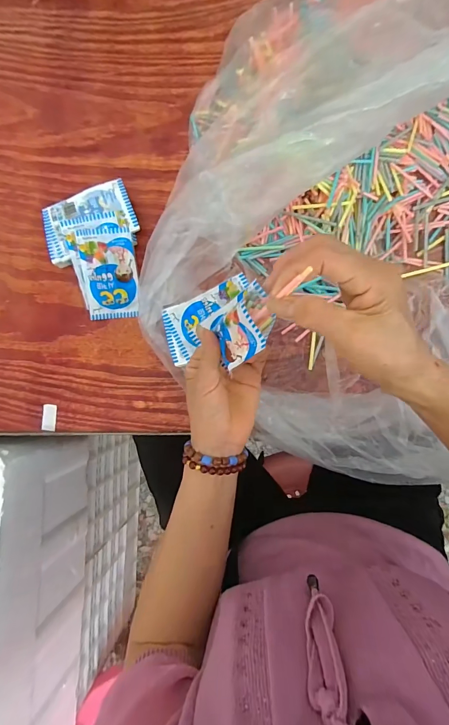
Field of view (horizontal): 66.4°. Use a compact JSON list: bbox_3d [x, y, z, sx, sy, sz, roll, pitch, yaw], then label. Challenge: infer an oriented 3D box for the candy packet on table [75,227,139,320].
[{"bbox_3d":[-0.138,-0.105,0.411,0.061,0.007,0.105,-4,110,-2],"label":"candy packet on table"}]

